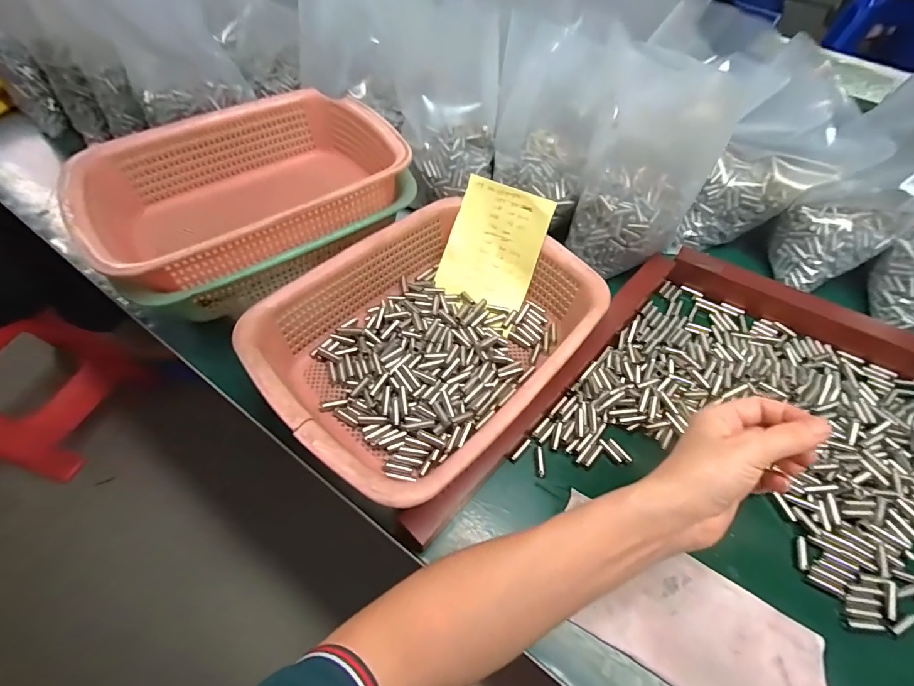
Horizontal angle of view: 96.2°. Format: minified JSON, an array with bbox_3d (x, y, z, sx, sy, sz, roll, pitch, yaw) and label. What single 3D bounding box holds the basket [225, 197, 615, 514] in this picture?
[{"bbox_3d":[-0.019,-0.012,0.380,0.210,0.082,0.287,39,64,19],"label":"basket"}]

